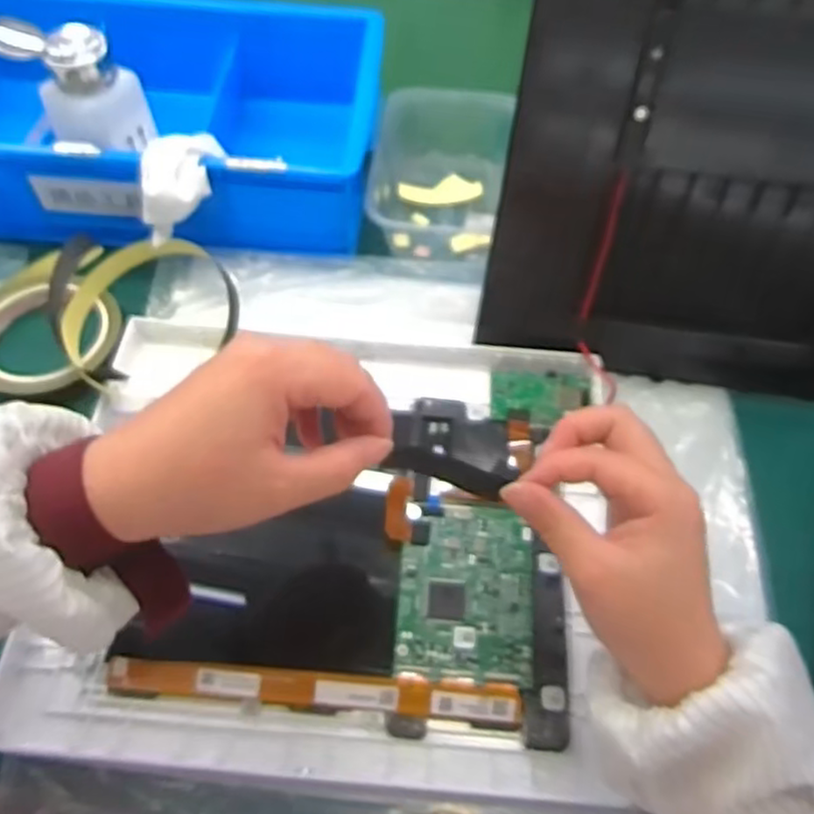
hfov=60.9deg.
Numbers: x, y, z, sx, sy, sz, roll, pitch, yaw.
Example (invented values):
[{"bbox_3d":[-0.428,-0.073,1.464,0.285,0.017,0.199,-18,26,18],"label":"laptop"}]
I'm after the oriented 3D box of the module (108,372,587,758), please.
[{"bbox_3d":[-0.017,0.062,0.393,0.217,0.014,0.213,7,57,2],"label":"module"}]

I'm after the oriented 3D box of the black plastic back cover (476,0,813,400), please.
[{"bbox_3d":[0.181,-0.138,0.371,0.246,0.287,0.018,7,37,0],"label":"black plastic back cover"}]

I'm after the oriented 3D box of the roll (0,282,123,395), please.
[{"bbox_3d":[-0.250,-0.048,0.470,0.110,0.025,0.089,19,58,9],"label":"roll"}]

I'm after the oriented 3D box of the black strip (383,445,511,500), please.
[{"bbox_3d":[0.017,0.026,0.284,0.047,0.004,0.011,18,92,1],"label":"black strip"}]

